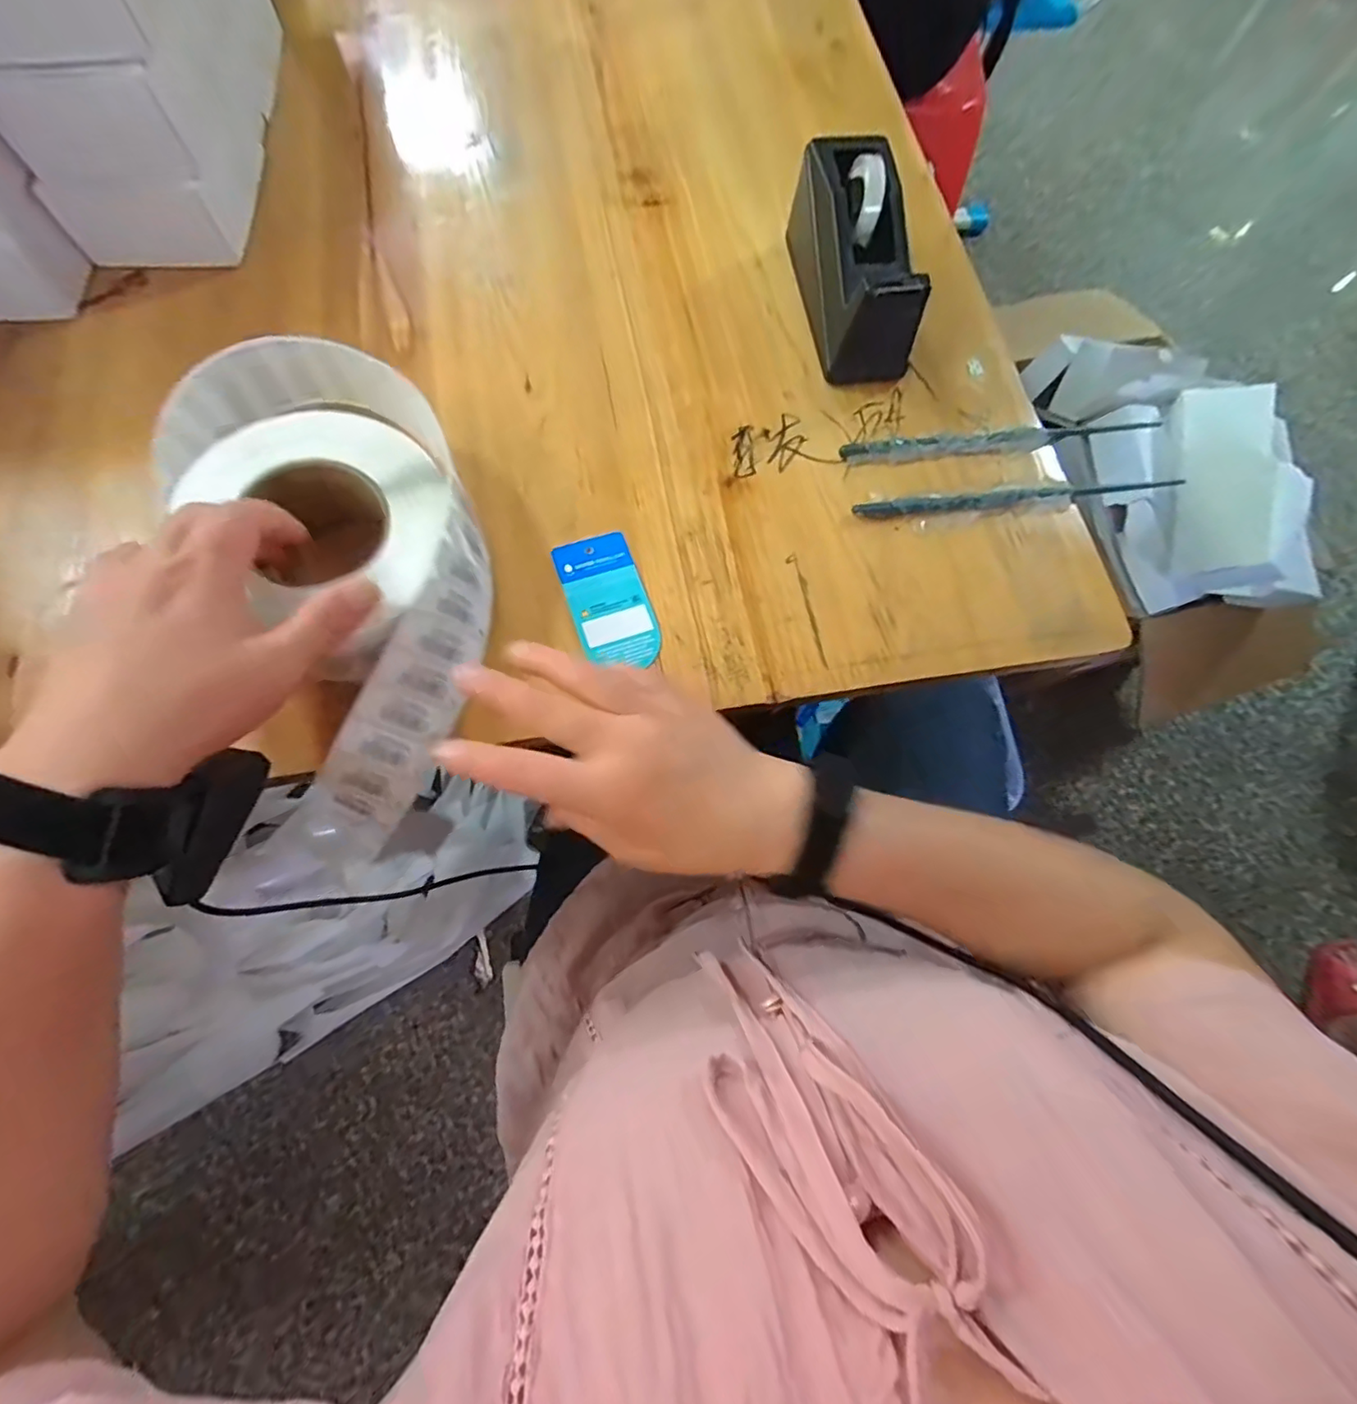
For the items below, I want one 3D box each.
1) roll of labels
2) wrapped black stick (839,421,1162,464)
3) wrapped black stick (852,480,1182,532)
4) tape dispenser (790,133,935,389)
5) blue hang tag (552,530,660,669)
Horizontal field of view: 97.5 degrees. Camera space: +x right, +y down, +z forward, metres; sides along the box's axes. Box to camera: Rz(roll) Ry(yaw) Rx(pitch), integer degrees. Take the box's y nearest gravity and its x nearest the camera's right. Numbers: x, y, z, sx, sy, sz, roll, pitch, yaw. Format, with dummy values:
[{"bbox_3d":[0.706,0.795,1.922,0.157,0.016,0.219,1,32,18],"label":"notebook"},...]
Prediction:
[{"bbox_3d":[-0.184,-0.078,0.332,0.144,0.069,0.292,-21,83,-10],"label":"roll of labels"},{"bbox_3d":[0.218,-0.179,0.408,0.212,0.015,0.018,-7,71,-5],"label":"wrapped black stick"},{"bbox_3d":[0.228,-0.134,0.396,0.225,0.008,0.023,-6,71,-5],"label":"wrapped black stick"},{"bbox_3d":[0.123,-0.306,0.412,0.062,0.076,0.152,-8,71,-5],"label":"tape dispenser"},{"bbox_3d":[-0.043,-0.063,0.364,0.047,0.005,0.087,-19,72,-9],"label":"blue hang tag"}]

